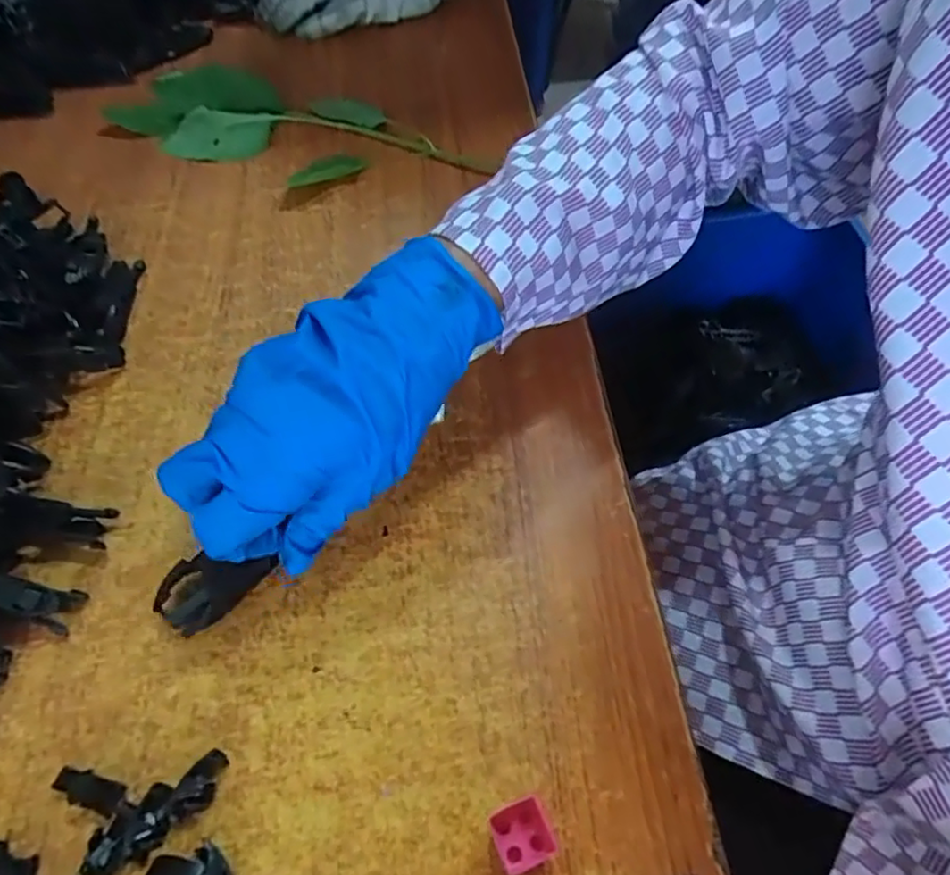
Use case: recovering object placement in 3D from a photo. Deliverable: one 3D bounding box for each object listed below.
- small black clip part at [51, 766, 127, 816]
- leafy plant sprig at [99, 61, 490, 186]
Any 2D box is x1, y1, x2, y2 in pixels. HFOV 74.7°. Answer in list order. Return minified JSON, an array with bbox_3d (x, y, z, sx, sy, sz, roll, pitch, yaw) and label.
[{"bbox_3d":[-0.154,0.141,0.249,0.027,0.008,0.012,14,57,7],"label":"small black clip part"},{"bbox_3d":[-0.136,-0.239,0.482,0.304,0.030,0.116,16,57,8],"label":"leafy plant sprig"}]

